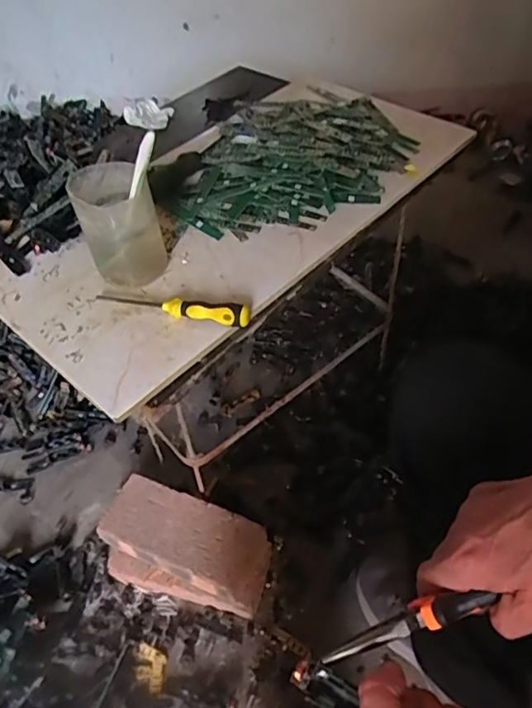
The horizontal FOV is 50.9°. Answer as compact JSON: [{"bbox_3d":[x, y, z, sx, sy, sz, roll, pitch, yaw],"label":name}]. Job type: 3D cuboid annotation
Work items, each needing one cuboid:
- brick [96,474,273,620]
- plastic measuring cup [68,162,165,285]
[{"bbox_3d":[-0.121,0.287,0.833,0.248,0.093,0.132,15,52,17],"label":"brick"},{"bbox_3d":[-0.151,-0.134,0.580,0.075,0.107,0.077,-3,49,3],"label":"plastic measuring cup"}]

